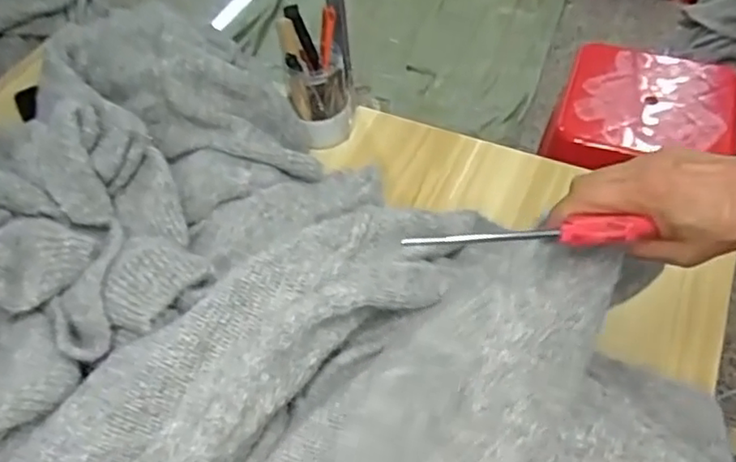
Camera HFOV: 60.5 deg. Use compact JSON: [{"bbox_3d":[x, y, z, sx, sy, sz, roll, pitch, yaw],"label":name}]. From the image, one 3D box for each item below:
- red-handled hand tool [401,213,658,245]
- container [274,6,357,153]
[{"bbox_3d":[0.104,0.004,0.404,0.158,0.020,0.019,-4,49,2],"label":"red-handled hand tool"},{"bbox_3d":[-0.059,-0.180,0.754,0.078,0.152,0.065,-7,49,-3],"label":"container"}]

